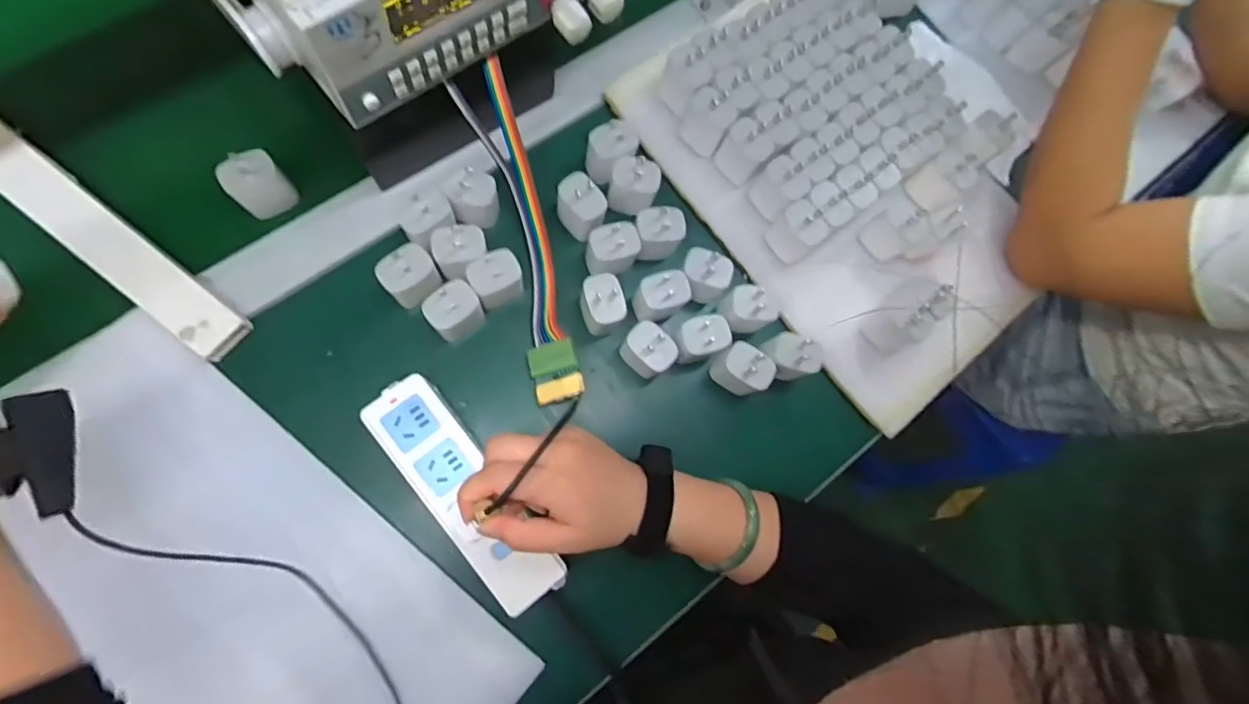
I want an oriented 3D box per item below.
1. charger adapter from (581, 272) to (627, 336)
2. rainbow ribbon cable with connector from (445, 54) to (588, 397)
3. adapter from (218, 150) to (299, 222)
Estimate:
[{"bbox_3d":[-0.018,-0.039,0.464,0.034,0.044,0.040,-16,82,-11],"label":"charger adapter"},{"bbox_3d":[-0.082,-0.088,0.454,0.042,0.064,0.256,-13,99,-5],"label":"rainbow ribbon cable with connector"},{"bbox_3d":[-0.295,-0.135,0.452,0.042,0.055,0.025,-39,87,-14],"label":"adapter"}]

